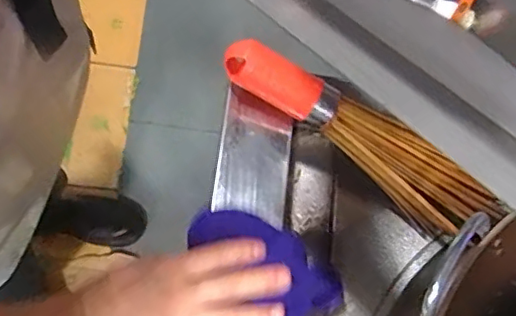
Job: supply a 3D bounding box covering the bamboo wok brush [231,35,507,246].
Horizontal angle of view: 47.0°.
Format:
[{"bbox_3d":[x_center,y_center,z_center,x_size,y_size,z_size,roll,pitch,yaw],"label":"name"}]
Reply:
[{"bbox_3d":[0.096,-0.020,0.585,0.289,0.085,0.045,35,71,-3],"label":"bamboo wok brush"}]

